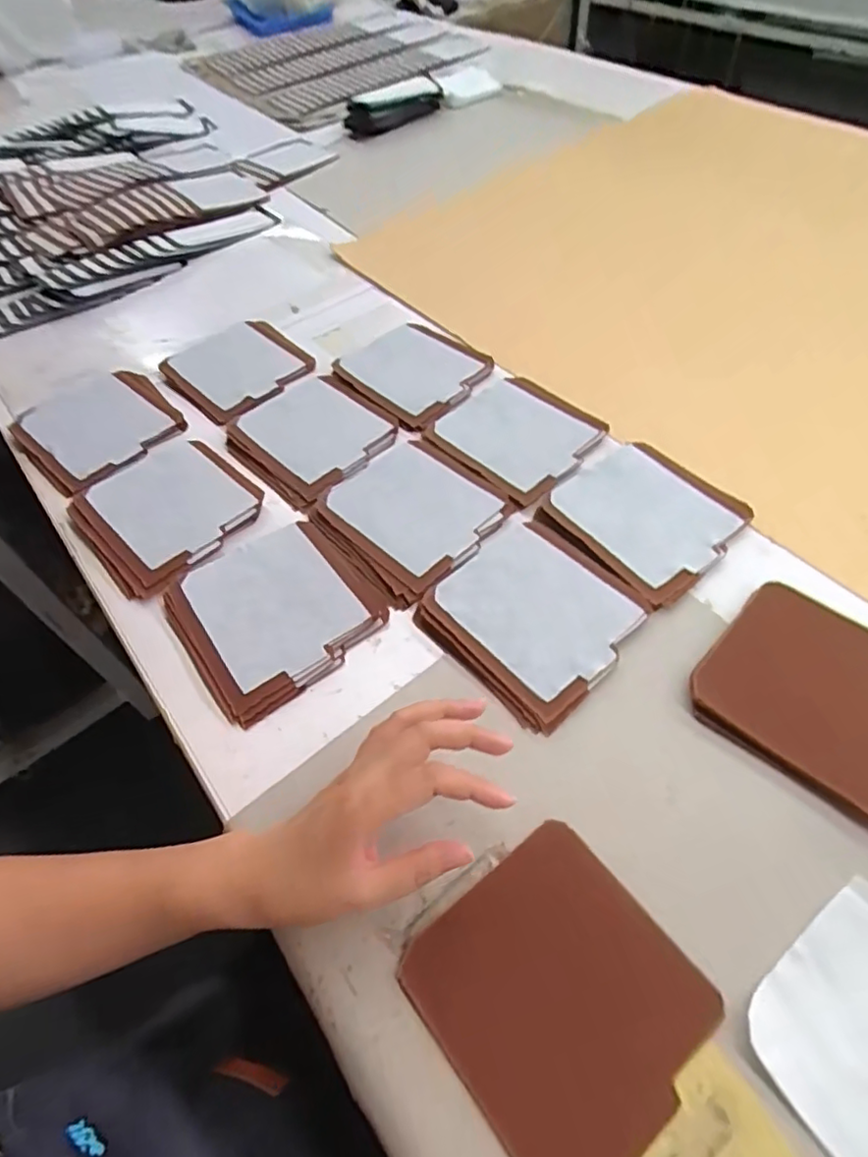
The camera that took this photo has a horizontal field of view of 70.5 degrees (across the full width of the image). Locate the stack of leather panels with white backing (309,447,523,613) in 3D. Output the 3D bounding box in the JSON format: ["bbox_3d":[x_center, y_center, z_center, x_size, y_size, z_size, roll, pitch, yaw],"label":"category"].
[{"bbox_3d":[-0.024,-0.058,0.533,0.143,0.010,0.137,37,64,26],"label":"stack of leather panels with white backing"}]

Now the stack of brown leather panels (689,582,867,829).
[{"bbox_3d":[0.260,0.076,0.410,0.137,0.010,0.133,34,63,25],"label":"stack of brown leather panels"}]

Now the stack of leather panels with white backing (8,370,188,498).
[{"bbox_3d":[-0.340,-0.157,0.620,0.137,0.016,0.156,-36,59,-21],"label":"stack of leather panels with white backing"}]

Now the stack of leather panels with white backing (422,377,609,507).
[{"bbox_3d":[0.078,-0.140,0.594,0.130,0.019,0.143,-38,60,-22],"label":"stack of leather panels with white backing"}]

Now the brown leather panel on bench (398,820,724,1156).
[{"bbox_3d":[0.068,0.222,0.329,0.129,0.004,0.135,-34,59,-20],"label":"brown leather panel on bench"}]

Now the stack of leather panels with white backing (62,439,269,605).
[{"bbox_3d":[-0.236,-0.063,0.545,0.138,0.011,0.148,-38,60,-22],"label":"stack of leather panels with white backing"}]

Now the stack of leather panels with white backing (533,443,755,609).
[{"bbox_3d":[0.173,-0.055,0.512,0.137,0.010,0.137,-38,60,-22],"label":"stack of leather panels with white backing"}]

